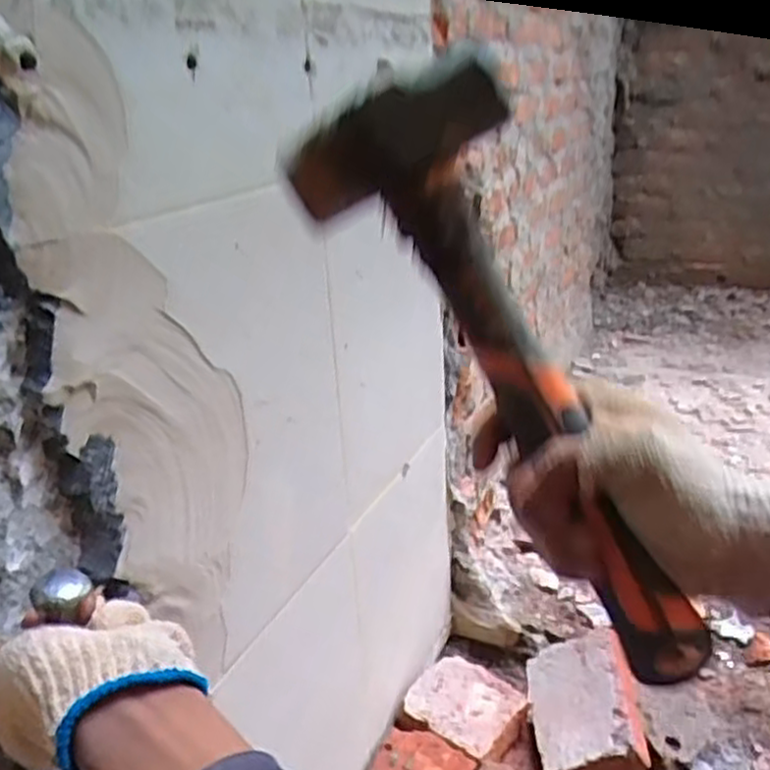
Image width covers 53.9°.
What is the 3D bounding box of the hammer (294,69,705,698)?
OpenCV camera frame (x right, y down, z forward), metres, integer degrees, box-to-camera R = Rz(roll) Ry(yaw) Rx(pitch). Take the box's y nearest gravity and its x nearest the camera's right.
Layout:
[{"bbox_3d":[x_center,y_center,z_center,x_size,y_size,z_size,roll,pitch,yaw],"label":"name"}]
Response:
[{"bbox_3d":[0.062,-0.001,0.323,0.086,0.274,0.032,-27,3,30],"label":"hammer"}]

